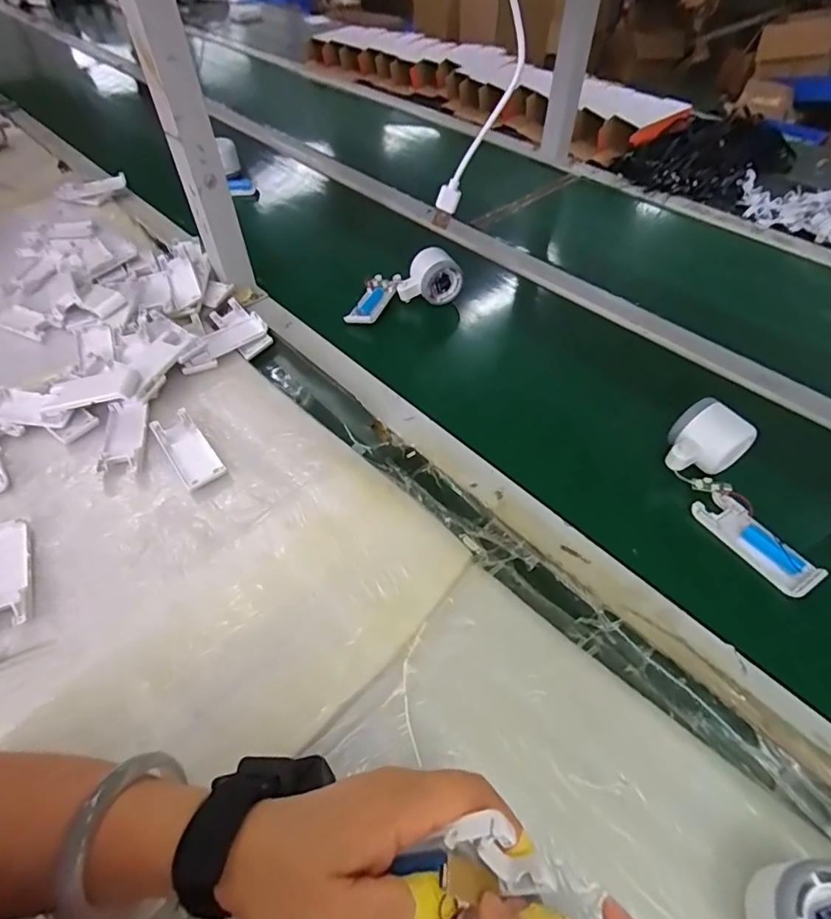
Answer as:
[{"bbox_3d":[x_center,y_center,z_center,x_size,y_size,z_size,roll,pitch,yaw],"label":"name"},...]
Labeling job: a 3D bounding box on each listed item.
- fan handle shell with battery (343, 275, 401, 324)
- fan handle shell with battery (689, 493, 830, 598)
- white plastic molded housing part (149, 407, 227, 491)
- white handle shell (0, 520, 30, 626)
[{"bbox_3d":[-0.055,-0.214,0.666,0.041,0.018,0.096,15,51,12],"label":"fan handle shell with battery"},{"bbox_3d":[0.299,0.072,0.441,0.038,0.014,0.104,-28,55,-22],"label":"fan handle shell with battery"},{"bbox_3d":[-0.225,-0.011,0.495,0.039,0.010,0.102,-31,56,-24],"label":"white plastic molded housing part"},{"bbox_3d":[-0.337,0.094,0.406,0.038,0.010,0.095,-19,52,-16],"label":"white handle shell"}]

